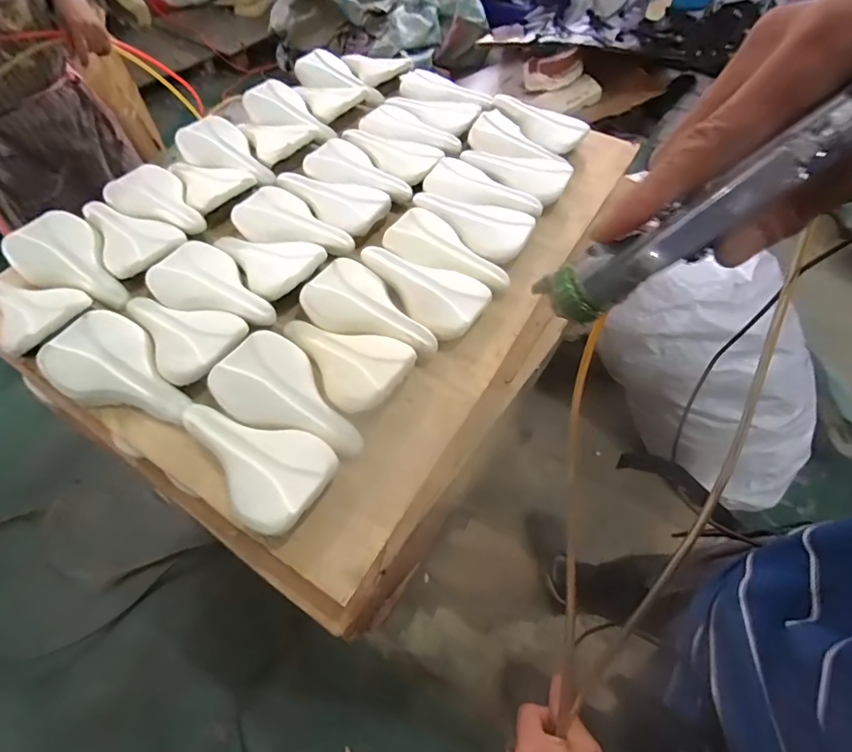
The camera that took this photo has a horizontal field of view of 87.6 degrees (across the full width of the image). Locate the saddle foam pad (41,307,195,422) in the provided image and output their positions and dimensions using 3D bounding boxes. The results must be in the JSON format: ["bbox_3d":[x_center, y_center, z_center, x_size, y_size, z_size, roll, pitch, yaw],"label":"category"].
[{"bbox_3d":[-0.418,-0.005,0.614,0.217,0.045,0.128,30,61,16],"label":"saddle foam pad"}]

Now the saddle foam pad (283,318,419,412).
[{"bbox_3d":[-0.124,-0.036,0.629,0.209,0.040,0.134,31,62,17],"label":"saddle foam pad"}]

